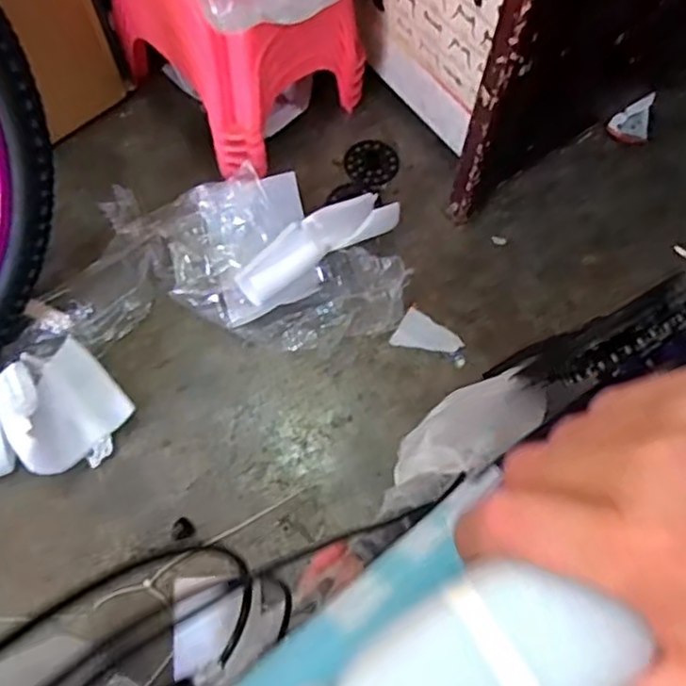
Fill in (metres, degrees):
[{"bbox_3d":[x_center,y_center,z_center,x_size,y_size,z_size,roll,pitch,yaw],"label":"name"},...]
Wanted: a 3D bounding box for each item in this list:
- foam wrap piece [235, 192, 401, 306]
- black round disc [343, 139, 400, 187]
[{"bbox_3d":[-0.030,-0.124,0.806,0.215,0.046,0.060,-35,73,-15],"label":"foam wrap piece"},{"bbox_3d":[0.041,-0.252,0.934,0.076,0.008,0.074,0,67,0],"label":"black round disc"}]

